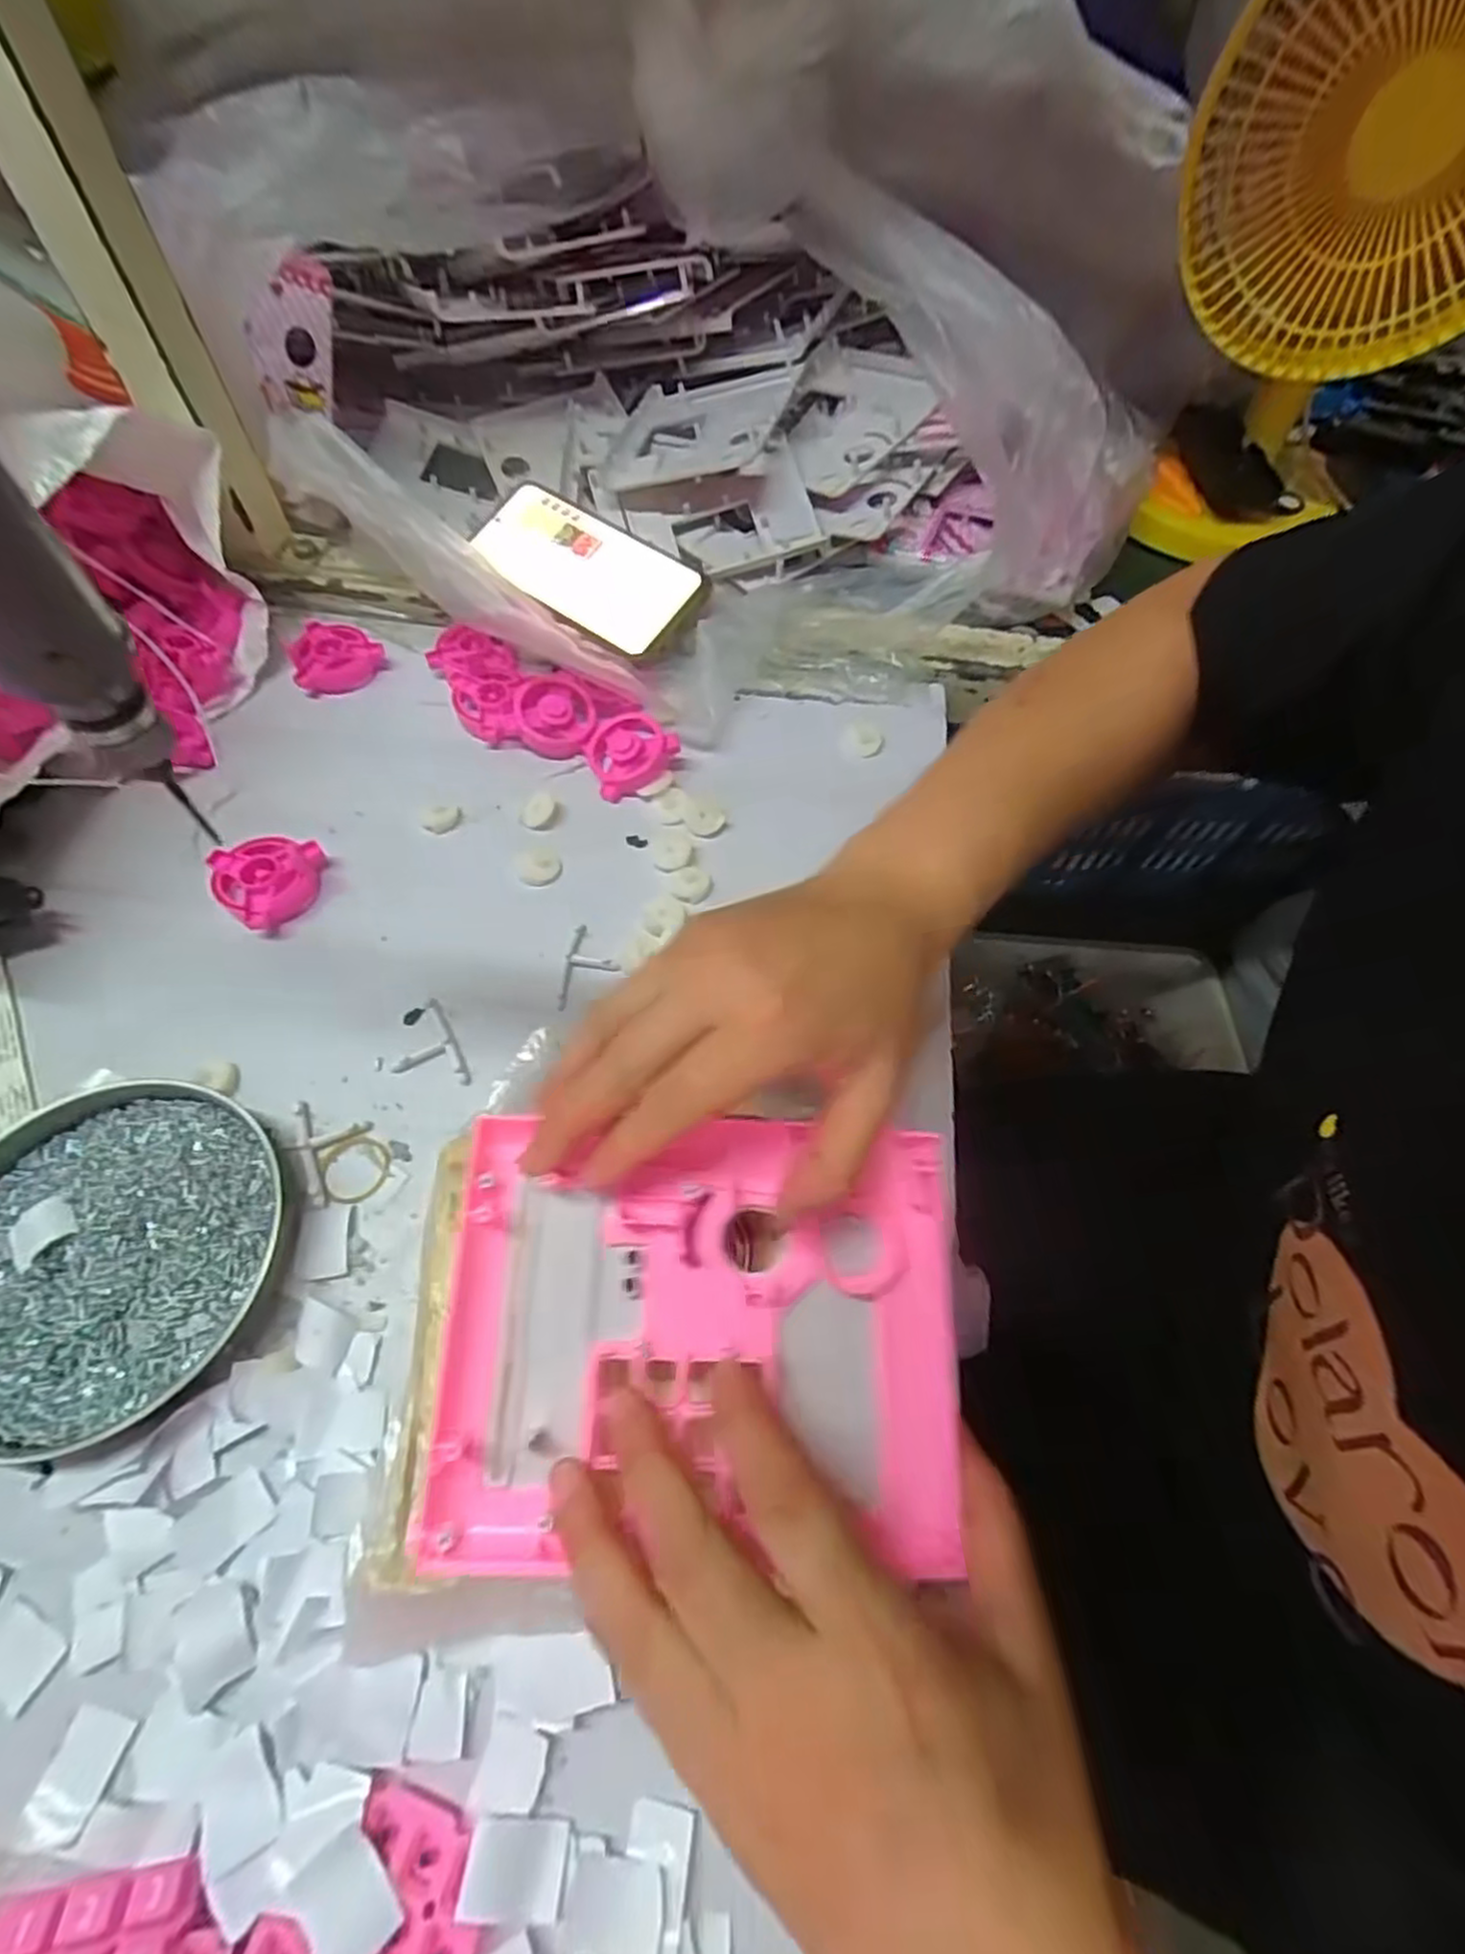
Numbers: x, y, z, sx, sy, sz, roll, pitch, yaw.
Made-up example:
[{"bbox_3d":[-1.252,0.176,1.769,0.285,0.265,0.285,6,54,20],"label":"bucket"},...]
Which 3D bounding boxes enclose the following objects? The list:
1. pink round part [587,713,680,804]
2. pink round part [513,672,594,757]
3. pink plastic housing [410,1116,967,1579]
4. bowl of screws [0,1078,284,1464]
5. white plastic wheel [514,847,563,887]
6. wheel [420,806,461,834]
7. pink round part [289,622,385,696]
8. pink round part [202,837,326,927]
[{"bbox_3d":[-0.060,-0.134,0.440,0.051,0.021,0.048,1,61,-2],"label":"pink round part"},{"bbox_3d":[-0.108,-0.160,0.450,0.045,0.022,0.048,1,61,-2],"label":"pink round part"},{"bbox_3d":[-0.008,0.115,0.244,0.168,0.030,0.129,2,61,-2],"label":"pink plastic housing"},{"bbox_3d":[-0.255,0.111,0.297,0.129,0.019,0.133,1,61,-2],"label":"bowl of screws"},{"bbox_3d":[-0.109,-0.063,0.412,0.024,0.004,0.026,1,61,-2],"label":"white plastic wheel"},{"bbox_3d":[-0.166,-0.090,0.418,0.022,0.004,0.018,-14,63,-10],"label":"wheel"},{"bbox_3d":[-0.254,-0.206,0.472,0.054,0.019,0.044,-18,63,-12],"label":"pink round part"},{"bbox_3d":[-0.248,-0.054,0.392,0.052,0.018,0.052,1,61,-2],"label":"pink round part"}]

